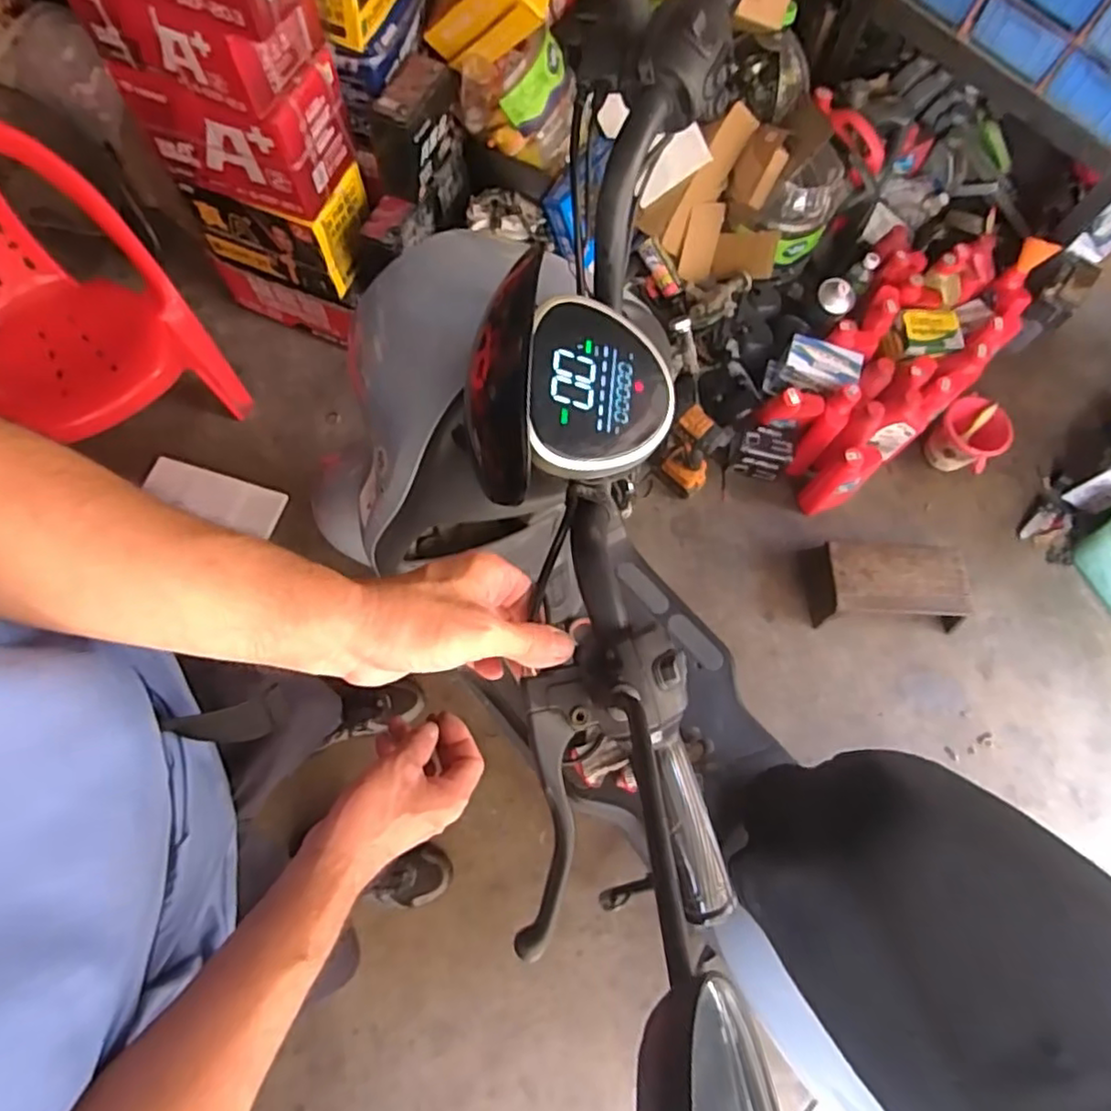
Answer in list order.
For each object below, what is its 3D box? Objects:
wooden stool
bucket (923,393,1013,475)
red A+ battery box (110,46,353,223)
[{"bbox_3d":[0.723,0.061,1.426,0.348,0.107,0.180,2,69,-2],"label":"wooden stool"},{"bbox_3d":[0.986,-0.281,1.577,0.147,0.138,0.151,1,69,-2],"label":"bucket"},{"bbox_3d":[-0.577,-0.806,1.205,0.341,0.207,0.196,20,70,5],"label":"red A+ battery box"}]

